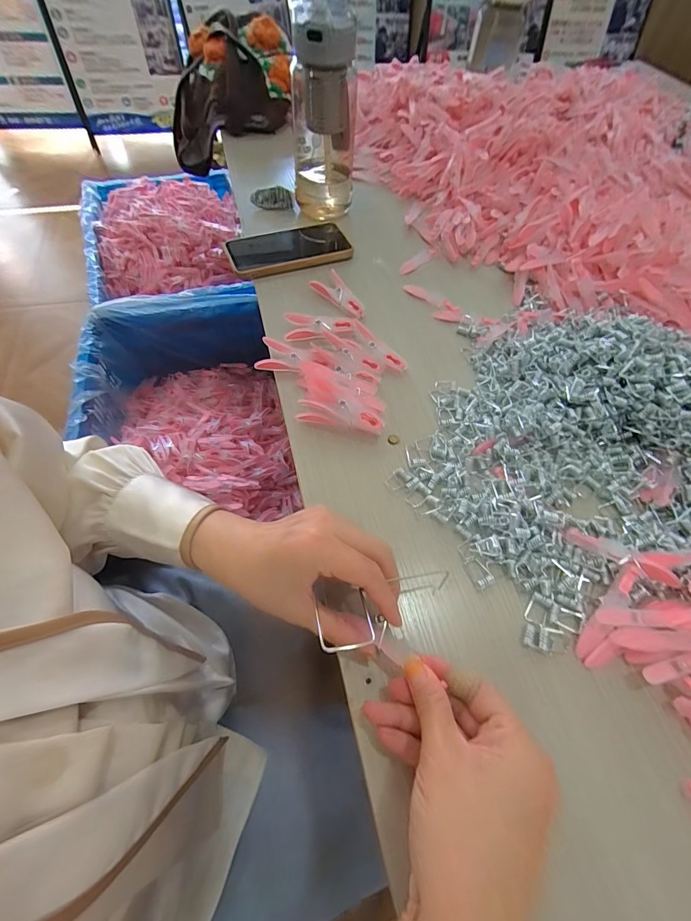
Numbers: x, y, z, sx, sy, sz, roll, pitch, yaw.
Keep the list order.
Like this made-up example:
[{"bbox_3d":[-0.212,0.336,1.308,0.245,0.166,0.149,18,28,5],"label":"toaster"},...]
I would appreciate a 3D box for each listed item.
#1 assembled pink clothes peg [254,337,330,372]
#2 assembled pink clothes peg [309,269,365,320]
[{"bbox_3d":[-0.053,-0.105,0.388,0.071,0.010,0.033,12,60,4],"label":"assembled pink clothes peg"},{"bbox_3d":[-0.008,-0.199,0.446,0.034,0.009,0.076,-29,65,-18],"label":"assembled pink clothes peg"}]

